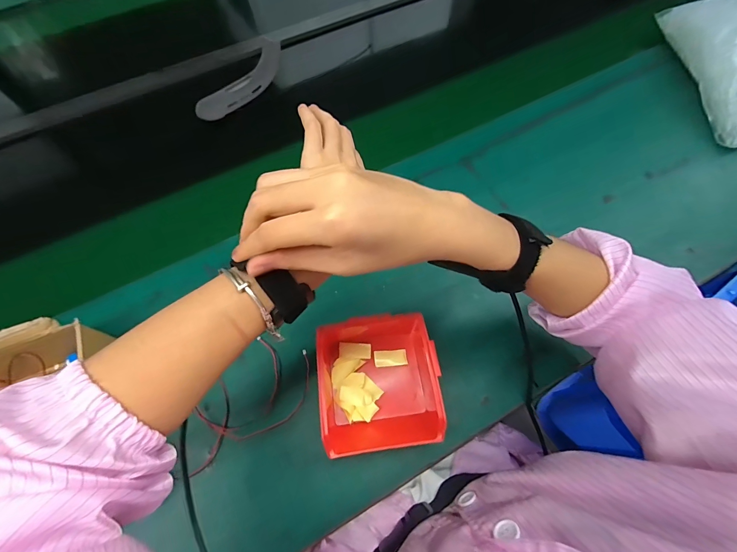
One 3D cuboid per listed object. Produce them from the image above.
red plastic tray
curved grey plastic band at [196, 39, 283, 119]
[{"bbox_3d":[0.012,0.121,0.377,0.123,0.071,0.134,-7,67,-1],"label":"red plastic tray"},{"bbox_3d":[-0.234,-0.359,0.611,0.048,0.044,0.189,35,72,15],"label":"curved grey plastic band"}]

